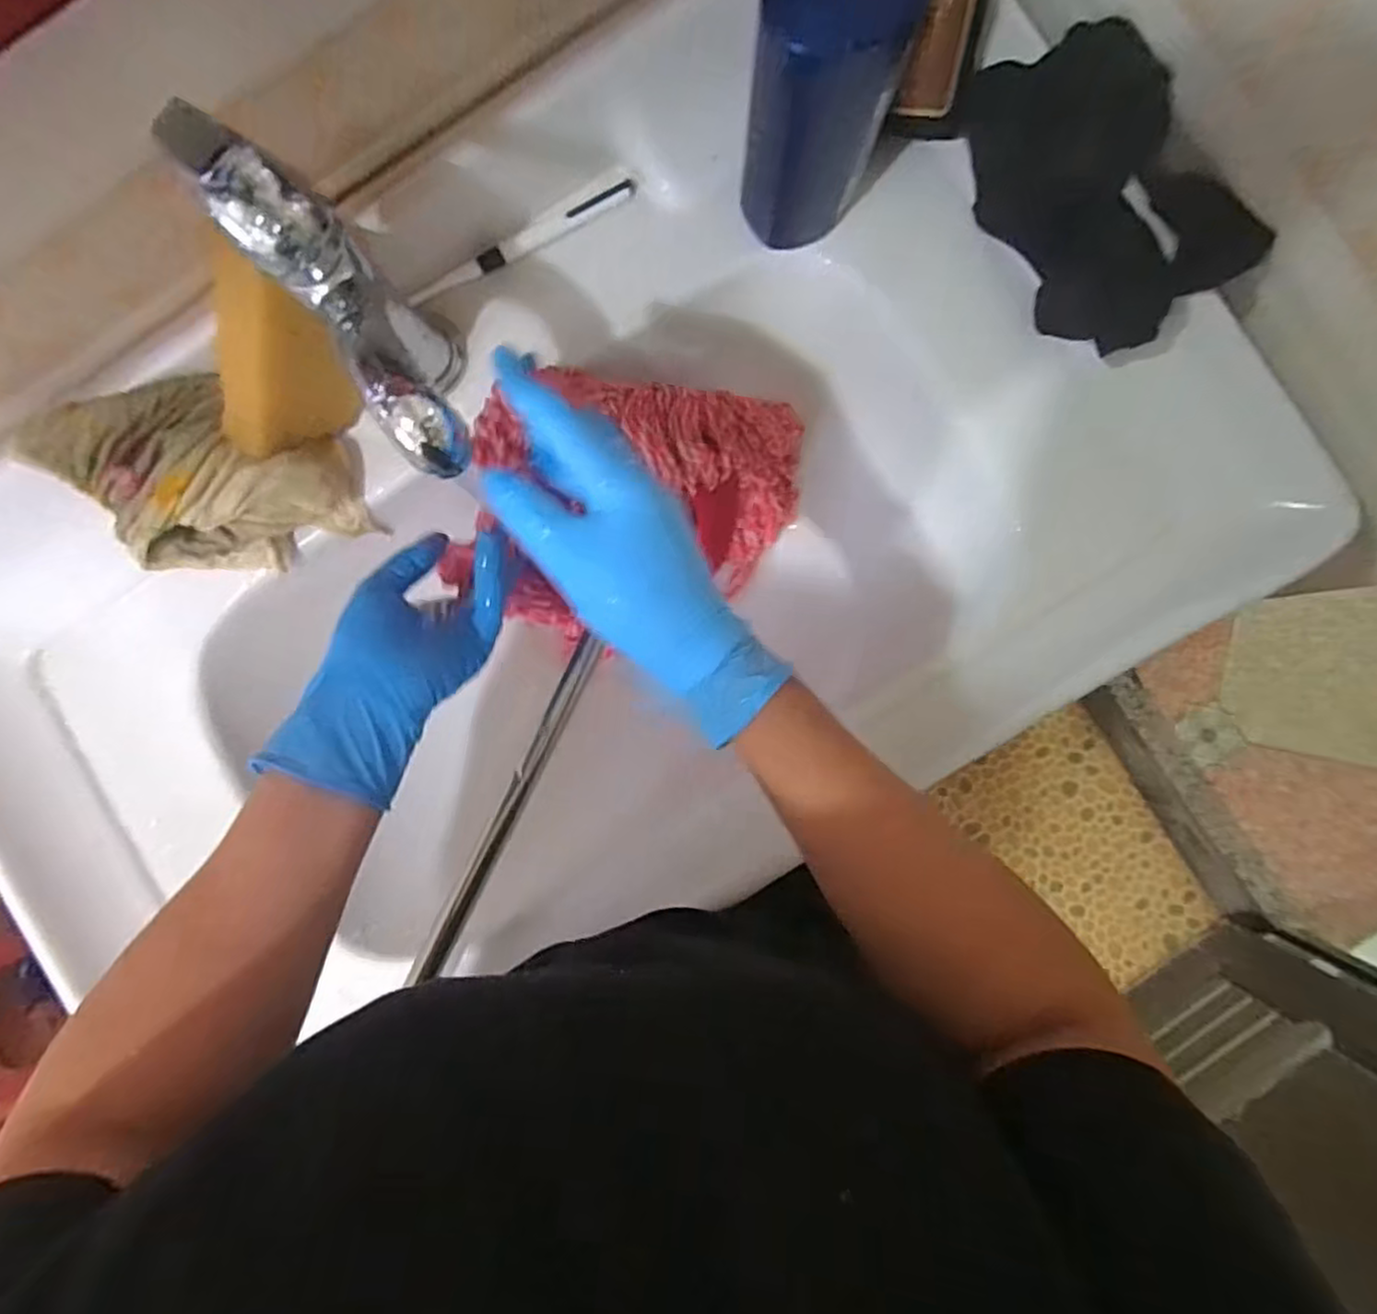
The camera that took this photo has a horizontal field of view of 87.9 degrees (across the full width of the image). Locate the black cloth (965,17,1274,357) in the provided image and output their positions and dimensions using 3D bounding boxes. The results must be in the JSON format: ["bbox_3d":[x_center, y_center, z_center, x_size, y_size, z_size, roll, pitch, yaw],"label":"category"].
[{"bbox_3d":[0.234,-0.277,0.419,0.102,0.028,0.181,-33,87,35],"label":"black cloth"}]

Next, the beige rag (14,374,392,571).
[{"bbox_3d":[-0.295,-0.114,0.448,0.139,0.097,0.104,-22,88,3],"label":"beige rag"}]

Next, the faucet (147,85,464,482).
[{"bbox_3d":[-0.154,-0.166,0.332,0.048,0.056,0.168,-37,104,3],"label":"faucet"}]

